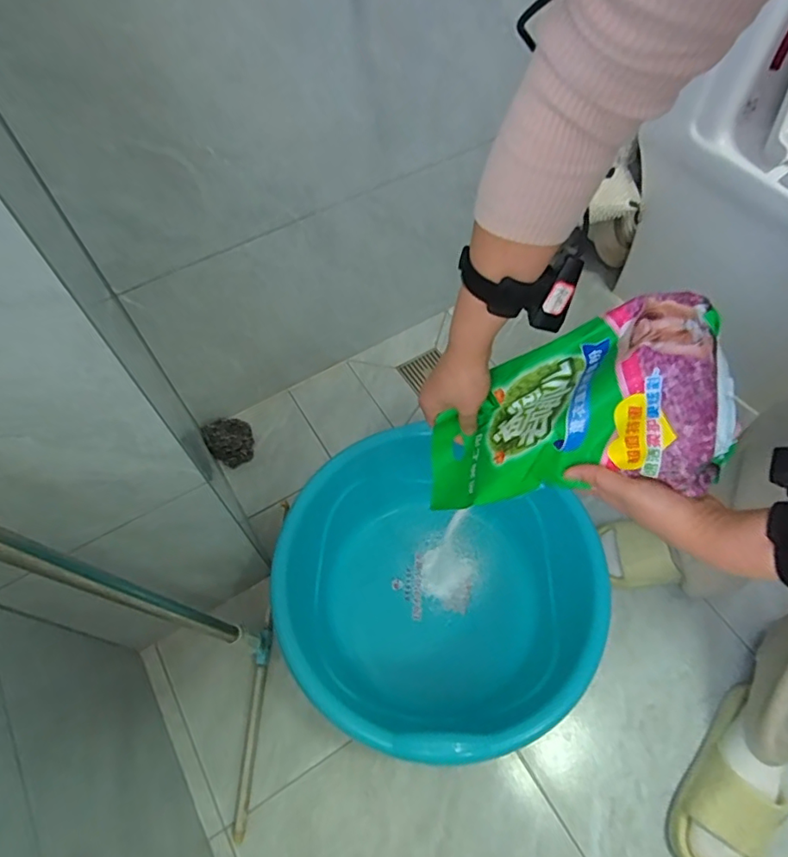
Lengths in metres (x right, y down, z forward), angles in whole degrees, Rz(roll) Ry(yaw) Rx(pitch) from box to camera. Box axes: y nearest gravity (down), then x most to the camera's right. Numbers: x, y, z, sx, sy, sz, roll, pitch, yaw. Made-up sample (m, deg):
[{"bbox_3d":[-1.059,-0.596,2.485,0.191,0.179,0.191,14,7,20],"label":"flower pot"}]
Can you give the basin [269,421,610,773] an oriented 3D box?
[{"bbox_3d":[0.052,0.250,0.808,0.438,0.179,0.399,0,61,0],"label":"basin"}]

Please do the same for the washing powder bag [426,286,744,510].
[{"bbox_3d":[0.153,-0.015,0.522,0.057,0.286,0.165,19,67,-40],"label":"washing powder bag"}]

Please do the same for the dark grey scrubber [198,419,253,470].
[{"bbox_3d":[-0.310,0.024,1.023,0.084,0.055,0.106,-31,65,-17],"label":"dark grey scrubber"}]

